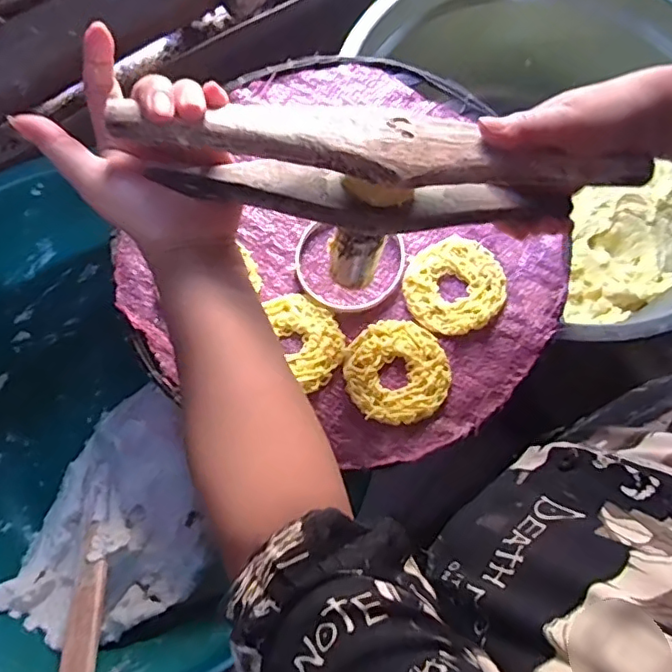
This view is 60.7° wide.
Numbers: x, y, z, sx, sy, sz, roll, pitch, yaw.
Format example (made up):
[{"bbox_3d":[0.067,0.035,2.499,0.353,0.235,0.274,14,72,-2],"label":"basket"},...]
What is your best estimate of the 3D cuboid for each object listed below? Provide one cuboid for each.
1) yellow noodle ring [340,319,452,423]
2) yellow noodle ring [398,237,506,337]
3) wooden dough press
[{"bbox_3d":[0.046,0.026,0.436,0.079,0.009,0.077,0,72,-1],"label":"yellow noodle ring"},{"bbox_3d":[0.095,-0.040,0.456,0.075,0.006,0.080,0,72,-1],"label":"yellow noodle ring"},{"bbox_3d":[0.030,-0.087,0.365,0.282,0.103,0.063,2,72,-11],"label":"wooden dough press"}]

